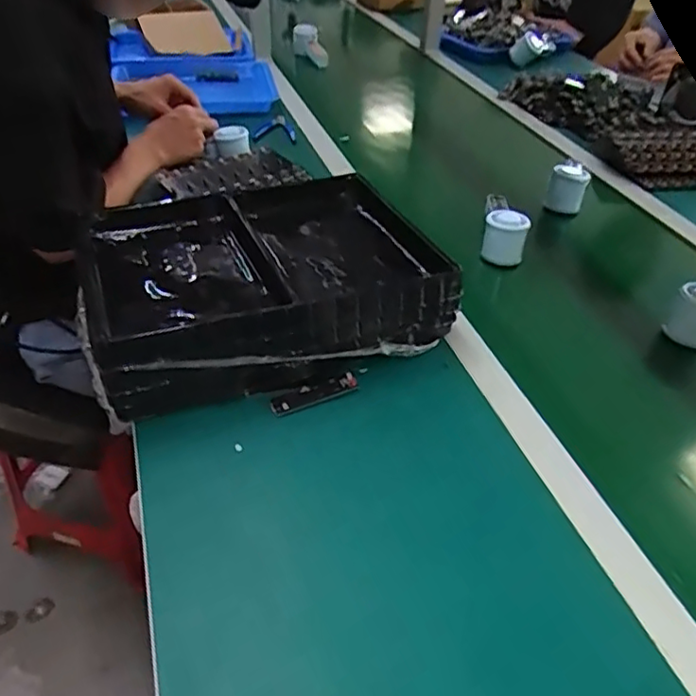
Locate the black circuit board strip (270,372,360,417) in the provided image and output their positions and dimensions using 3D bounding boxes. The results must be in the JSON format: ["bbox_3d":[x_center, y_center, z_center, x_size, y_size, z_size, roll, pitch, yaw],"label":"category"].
[{"bbox_3d":[-0.033,0.047,0.630,0.096,0.008,0.020,-18,86,-26],"label":"black circuit board strip"}]

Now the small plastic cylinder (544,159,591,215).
[{"bbox_3d":[0.341,-0.254,0.959,0.057,0.064,0.061,17,42,17],"label":"small plastic cylinder"}]

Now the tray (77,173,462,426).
[{"bbox_3d":[-0.104,-0.085,0.718,0.367,0.087,0.307,-14,43,-19],"label":"tray"}]

